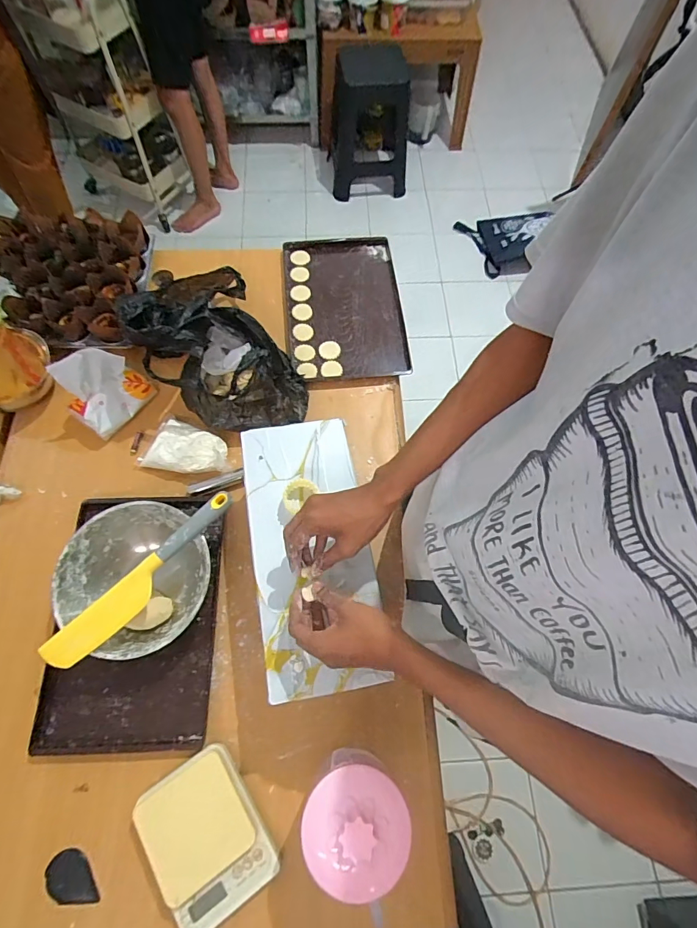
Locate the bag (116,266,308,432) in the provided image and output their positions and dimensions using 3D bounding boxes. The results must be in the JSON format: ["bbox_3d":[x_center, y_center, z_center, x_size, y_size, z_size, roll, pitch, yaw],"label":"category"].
[{"bbox_3d":[-0.244,-0.221,0.778,0.231,0.171,0.350,-28,71,-13],"label":"bag"}]

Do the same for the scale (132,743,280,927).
[{"bbox_3d":[-0.186,0.488,0.568,0.129,0.043,0.176,-30,72,-13],"label":"scale"}]

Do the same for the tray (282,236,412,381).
[{"bbox_3d":[-0.009,-0.340,0.921,0.241,0.028,0.364,-5,68,-4],"label":"tray"}]

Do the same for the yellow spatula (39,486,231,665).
[{"bbox_3d":[-0.288,0.163,0.618,0.312,0.026,0.049,-42,75,-17],"label":"yellow spatula"}]

